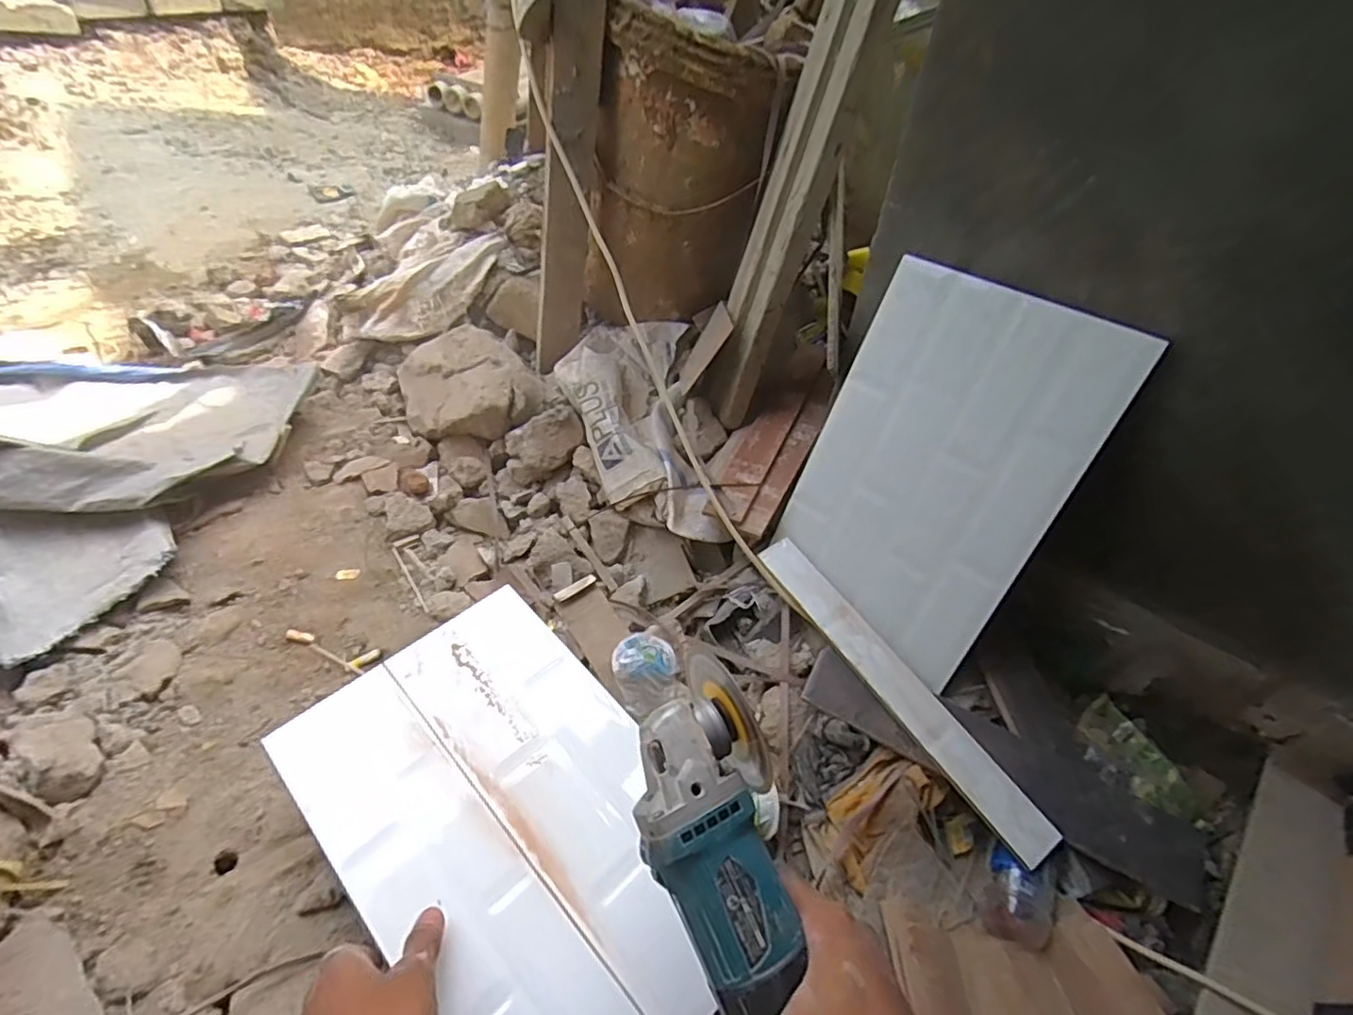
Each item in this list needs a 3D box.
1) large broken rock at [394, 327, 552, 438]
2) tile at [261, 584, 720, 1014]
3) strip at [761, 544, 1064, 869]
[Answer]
[{"bbox_3d":[-0.308,-0.178,0.945,0.186,0.085,0.198,-17,50,-19],"label":"large broken rock"},{"bbox_3d":[-0.129,0.260,0.525,0.242,0.008,0.393,-34,62,-30],"label":"tile"},{"bbox_3d":[0.243,0.194,0.704,0.057,0.009,0.408,-30,64,-22],"label":"strip"}]

